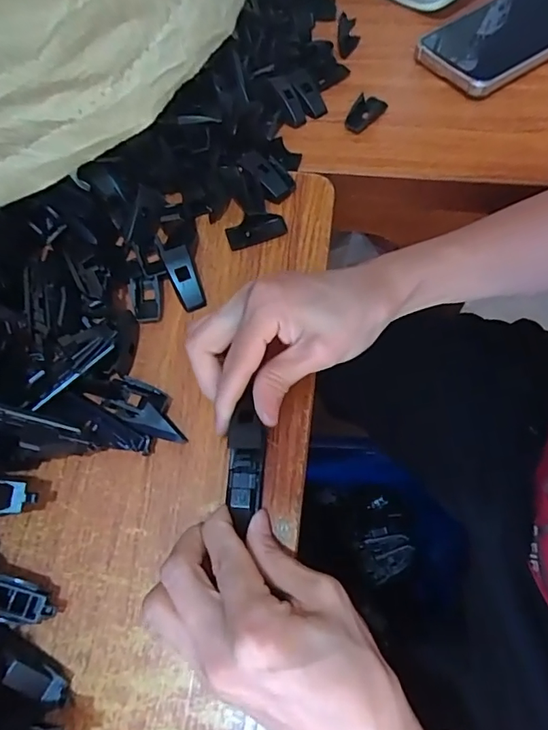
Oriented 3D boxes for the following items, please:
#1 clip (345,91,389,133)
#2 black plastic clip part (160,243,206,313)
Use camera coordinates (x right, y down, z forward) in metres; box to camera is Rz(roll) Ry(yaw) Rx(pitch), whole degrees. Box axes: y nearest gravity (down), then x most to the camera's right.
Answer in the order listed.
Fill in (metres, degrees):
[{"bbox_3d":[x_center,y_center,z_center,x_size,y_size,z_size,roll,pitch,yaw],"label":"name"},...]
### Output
[{"bbox_3d":[0.075,-0.209,0.397,0.020,0.016,0.042,34,70,16],"label":"clip"},{"bbox_3d":[-0.059,-0.057,0.321,0.017,0.006,0.043,-22,91,-8],"label":"black plastic clip part"}]

